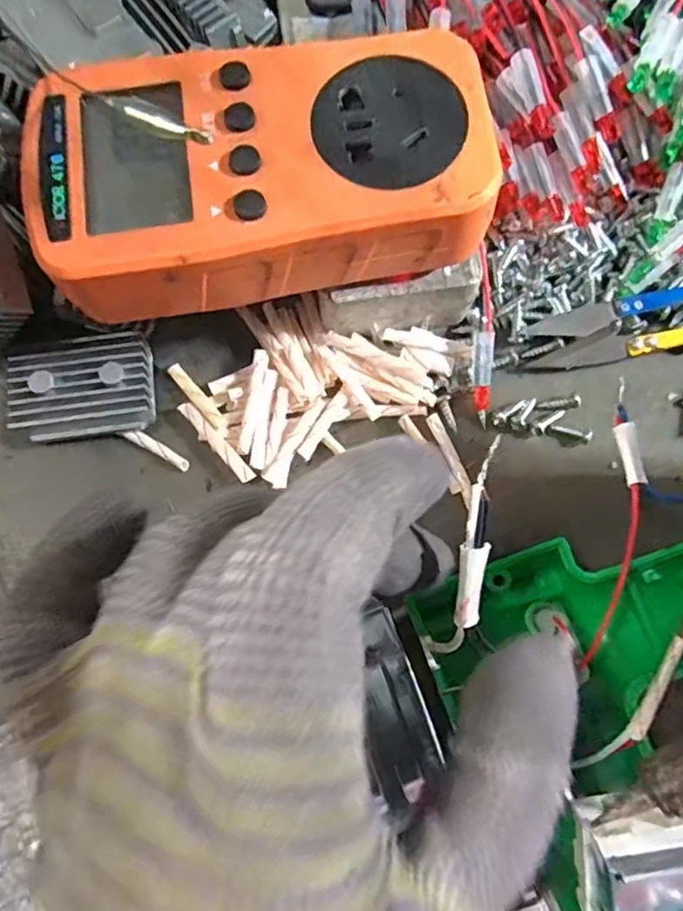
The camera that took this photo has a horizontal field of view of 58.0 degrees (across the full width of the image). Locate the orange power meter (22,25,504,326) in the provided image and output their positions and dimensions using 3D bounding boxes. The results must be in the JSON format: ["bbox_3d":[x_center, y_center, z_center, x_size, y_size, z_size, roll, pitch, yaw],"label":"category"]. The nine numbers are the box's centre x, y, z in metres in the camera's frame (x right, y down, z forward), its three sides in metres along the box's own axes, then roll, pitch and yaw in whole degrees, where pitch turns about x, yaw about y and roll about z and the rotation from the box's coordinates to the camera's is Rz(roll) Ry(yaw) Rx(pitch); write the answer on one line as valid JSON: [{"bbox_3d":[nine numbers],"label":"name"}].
[{"bbox_3d":[-0.023,-0.081,0.176,0.123,0.025,0.067,-11,78,-3],"label":"orange power meter"}]

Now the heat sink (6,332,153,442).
[{"bbox_3d":[-0.088,-0.023,0.211,0.046,0.014,0.031,-8,78,-3],"label":"heat sink"}]

